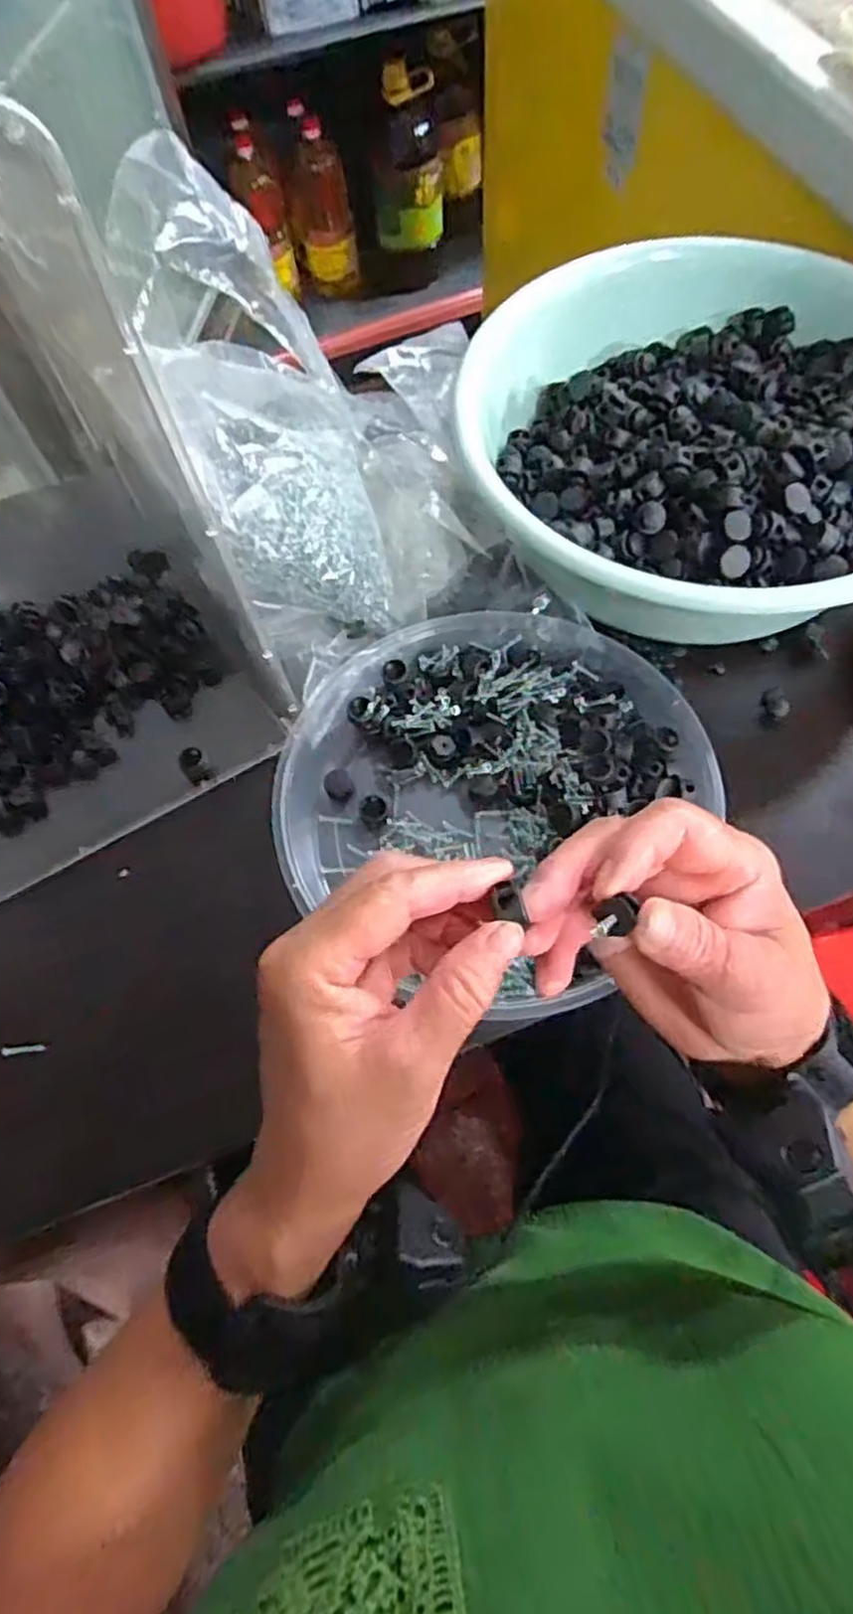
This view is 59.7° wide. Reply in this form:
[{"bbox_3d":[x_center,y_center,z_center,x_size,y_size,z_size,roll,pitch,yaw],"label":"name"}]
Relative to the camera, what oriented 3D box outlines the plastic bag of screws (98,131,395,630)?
[{"bbox_3d":[-0.085,-0.206,0.408,0.101,0.187,0.148,-10,66,-1],"label":"plastic bag of screws"}]

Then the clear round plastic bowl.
[{"bbox_3d":[0.037,-0.005,0.416,0.228,0.041,0.226,-1,66,3],"label":"clear round plastic bowl"}]

